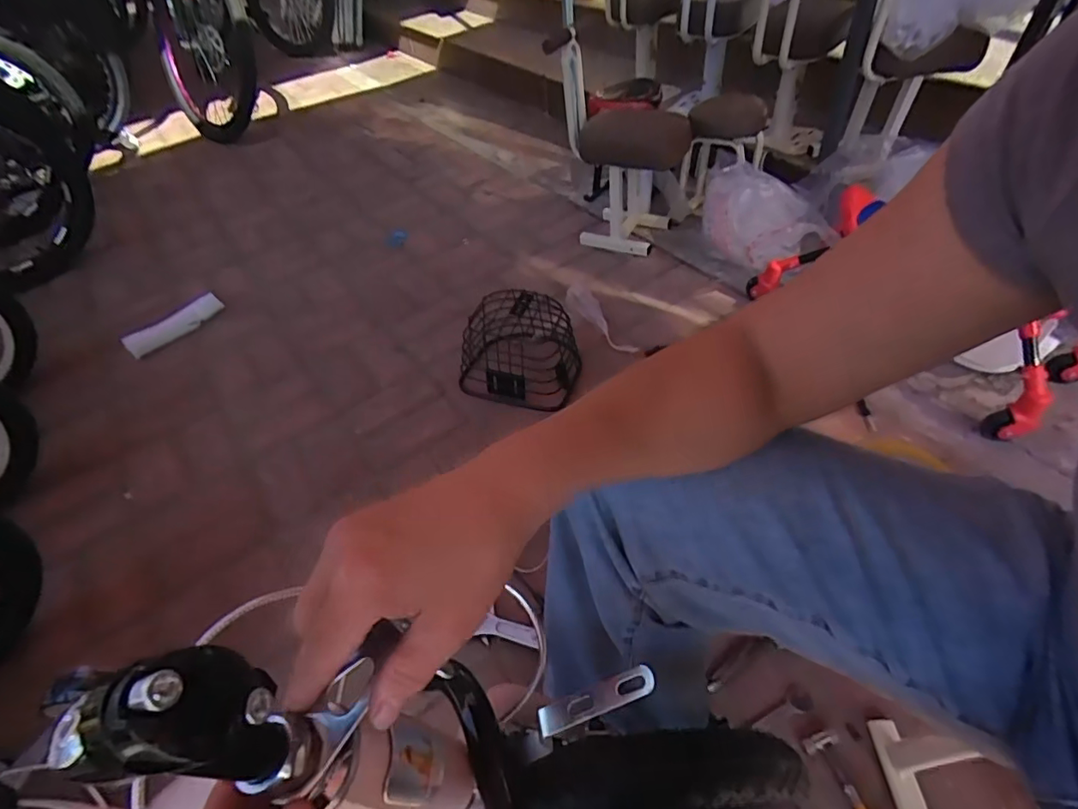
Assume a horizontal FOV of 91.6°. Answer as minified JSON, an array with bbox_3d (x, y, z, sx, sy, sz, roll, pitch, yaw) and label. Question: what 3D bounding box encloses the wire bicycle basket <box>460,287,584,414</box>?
[{"bbox_3d":[-0.028,-0.108,1.067,0.221,0.148,0.200,16,52,20],"label":"wire bicycle basket"}]

